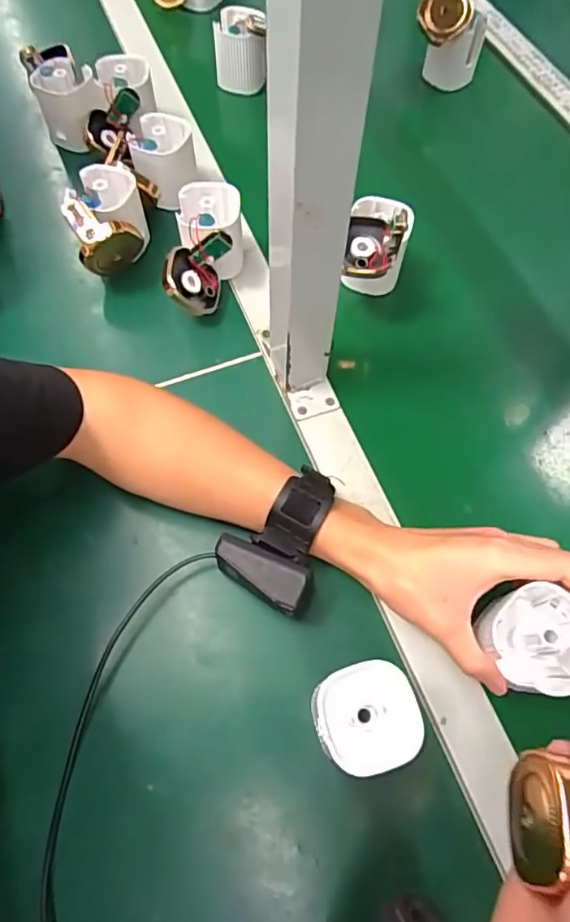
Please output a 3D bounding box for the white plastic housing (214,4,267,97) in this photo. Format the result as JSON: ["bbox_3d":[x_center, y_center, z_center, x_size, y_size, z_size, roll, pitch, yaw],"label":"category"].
[{"bbox_3d":[-0.050,-0.471,0.623,0.063,0.072,0.061,1,66,-2],"label":"white plastic housing"}]

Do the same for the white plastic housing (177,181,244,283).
[{"bbox_3d":[-0.065,-0.201,0.490,0.054,0.068,0.070,-3,66,-4],"label":"white plastic housing"}]

